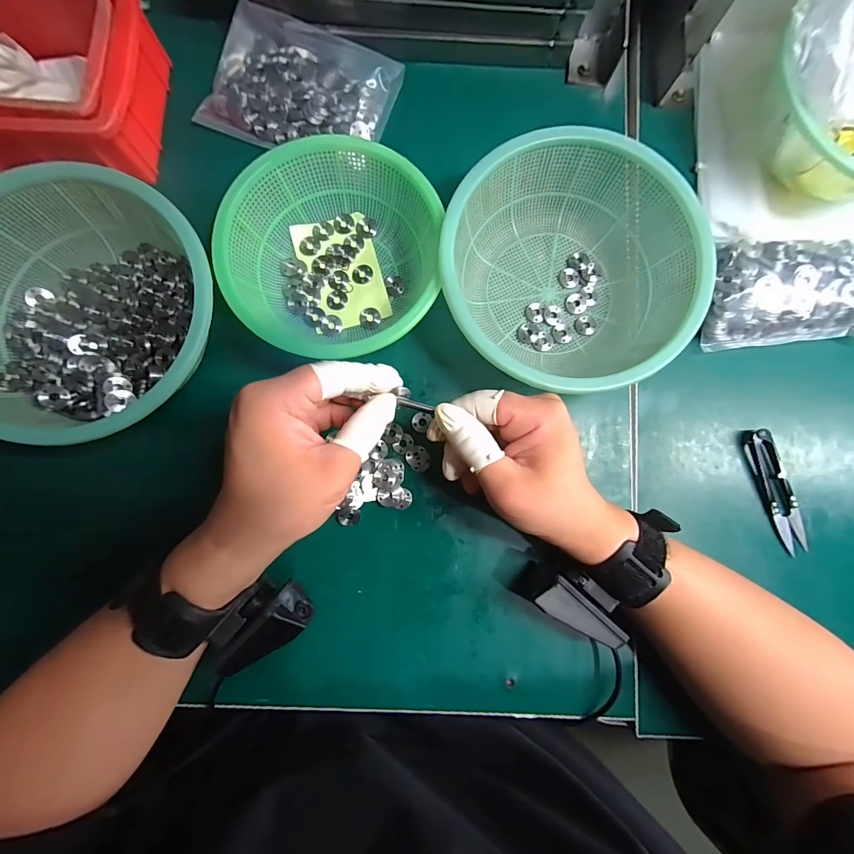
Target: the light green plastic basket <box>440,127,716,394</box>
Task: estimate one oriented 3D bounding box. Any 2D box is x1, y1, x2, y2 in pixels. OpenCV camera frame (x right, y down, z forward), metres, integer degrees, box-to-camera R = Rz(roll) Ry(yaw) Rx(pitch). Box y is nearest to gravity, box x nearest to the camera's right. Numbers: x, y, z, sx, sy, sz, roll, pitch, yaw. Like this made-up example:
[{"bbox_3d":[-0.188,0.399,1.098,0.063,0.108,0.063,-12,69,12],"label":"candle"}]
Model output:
[{"bbox_3d":[0.101,-0.118,0.279,0.175,0.060,0.179,0,84,-2],"label":"light green plastic basket"}]

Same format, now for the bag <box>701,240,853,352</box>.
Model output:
[{"bbox_3d":[0.304,-0.113,0.308,0.139,0.031,0.084,-5,84,-3],"label":"bag"}]

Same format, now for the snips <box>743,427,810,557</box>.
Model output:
[{"bbox_3d":[0.289,0.053,0.307,0.022,0.010,0.101,-18,85,-4],"label":"snips"}]

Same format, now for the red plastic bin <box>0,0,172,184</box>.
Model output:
[{"bbox_3d":[-0.323,-0.273,0.289,0.212,0.057,0.142,2,84,-2],"label":"red plastic bin"}]

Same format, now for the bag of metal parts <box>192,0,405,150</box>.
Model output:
[{"bbox_3d":[-0.107,-0.292,0.322,0.151,0.022,0.103,16,83,0],"label":"bag of metal parts"}]

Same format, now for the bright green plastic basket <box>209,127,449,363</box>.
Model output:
[{"bbox_3d":[-0.072,-0.133,0.284,0.151,0.057,0.153,0,84,-2],"label":"bright green plastic basket"}]

